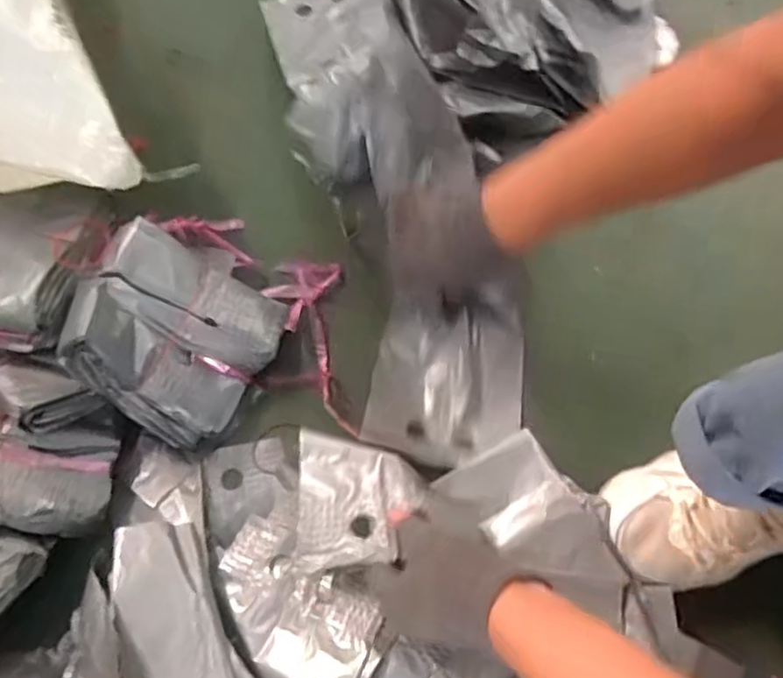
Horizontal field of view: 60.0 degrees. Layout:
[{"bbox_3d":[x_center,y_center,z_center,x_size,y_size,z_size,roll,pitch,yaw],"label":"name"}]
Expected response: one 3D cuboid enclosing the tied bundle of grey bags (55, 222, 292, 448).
[{"bbox_3d":[-0.181,-0.008,0.598,0.089,0.184,0.177,-12,43,38],"label":"tied bundle of grey bags"}]

